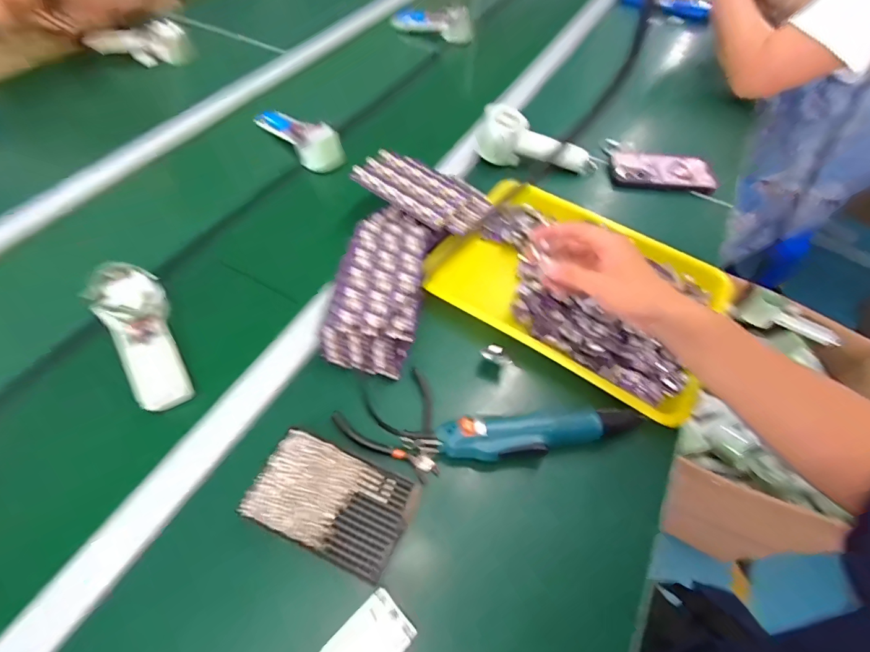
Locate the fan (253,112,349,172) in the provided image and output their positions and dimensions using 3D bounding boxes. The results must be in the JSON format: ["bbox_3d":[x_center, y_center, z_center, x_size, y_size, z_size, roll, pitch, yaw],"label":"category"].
[{"bbox_3d":[-0.228,-0.309,0.677,0.170,0.078,0.064,37,62,19],"label":"fan"}]

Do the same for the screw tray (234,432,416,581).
[{"bbox_3d":[-0.093,0.157,0.371,0.137,0.022,0.083,22,58,11],"label":"screw tray"}]

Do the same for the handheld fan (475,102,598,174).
[{"bbox_3d":[0.162,-0.297,0.639,0.193,0.069,0.054,7,57,1],"label":"handheld fan"}]

